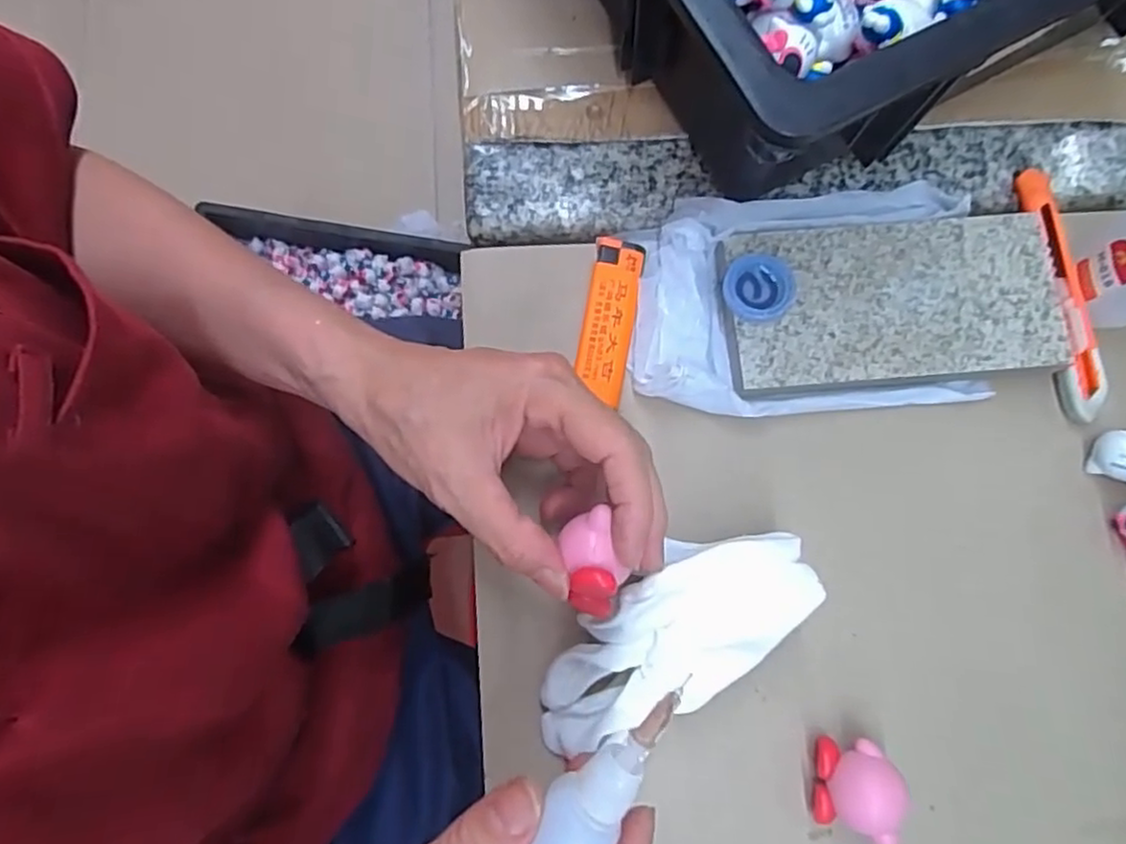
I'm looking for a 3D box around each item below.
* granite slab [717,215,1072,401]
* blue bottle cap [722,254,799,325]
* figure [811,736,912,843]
[{"bbox_3d":[0.150,-0.052,0.316,0.149,0.016,0.077,-4,78,0],"label":"granite slab"},{"bbox_3d":[0.089,-0.061,0.309,0.031,0.008,0.033,0,78,1],"label":"blue bottle cap"},{"bbox_3d":[0.116,0.145,0.272,0.029,0.026,0.034,18,79,4],"label":"figure"}]

